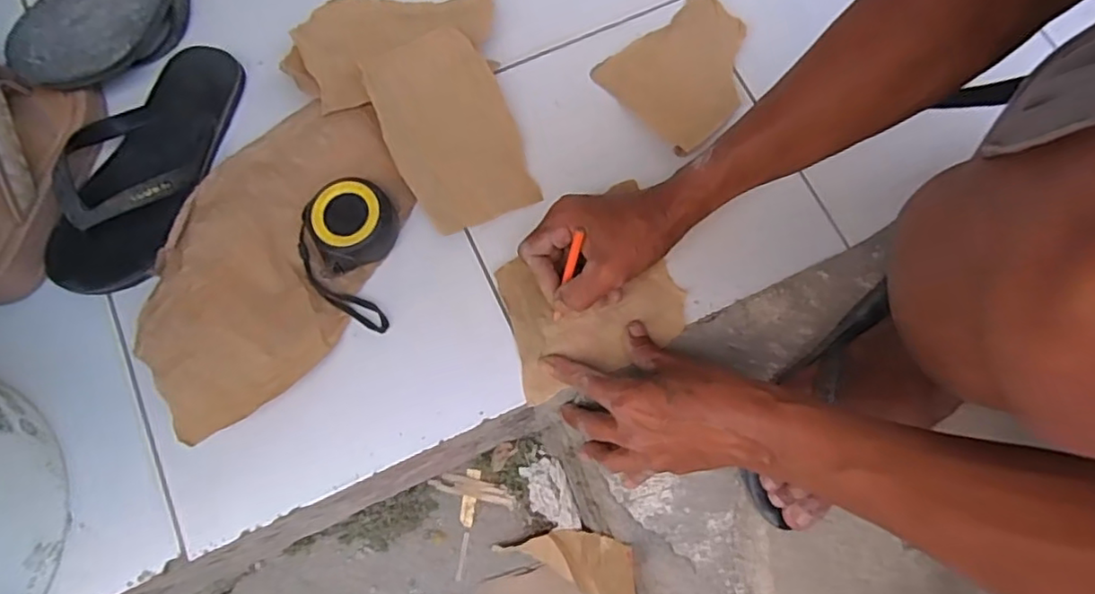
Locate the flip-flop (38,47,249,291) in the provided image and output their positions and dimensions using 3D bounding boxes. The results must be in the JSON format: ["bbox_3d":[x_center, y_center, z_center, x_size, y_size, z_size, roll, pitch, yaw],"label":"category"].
[{"bbox_3d":[-0.353,-0.121,0.550,0.107,0.058,0.243,21,74,6],"label":"flip-flop"}]

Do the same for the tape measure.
[{"bbox_3d":[-0.174,-0.041,0.530,0.084,0.043,0.122,6,73,2],"label":"tape measure"}]

